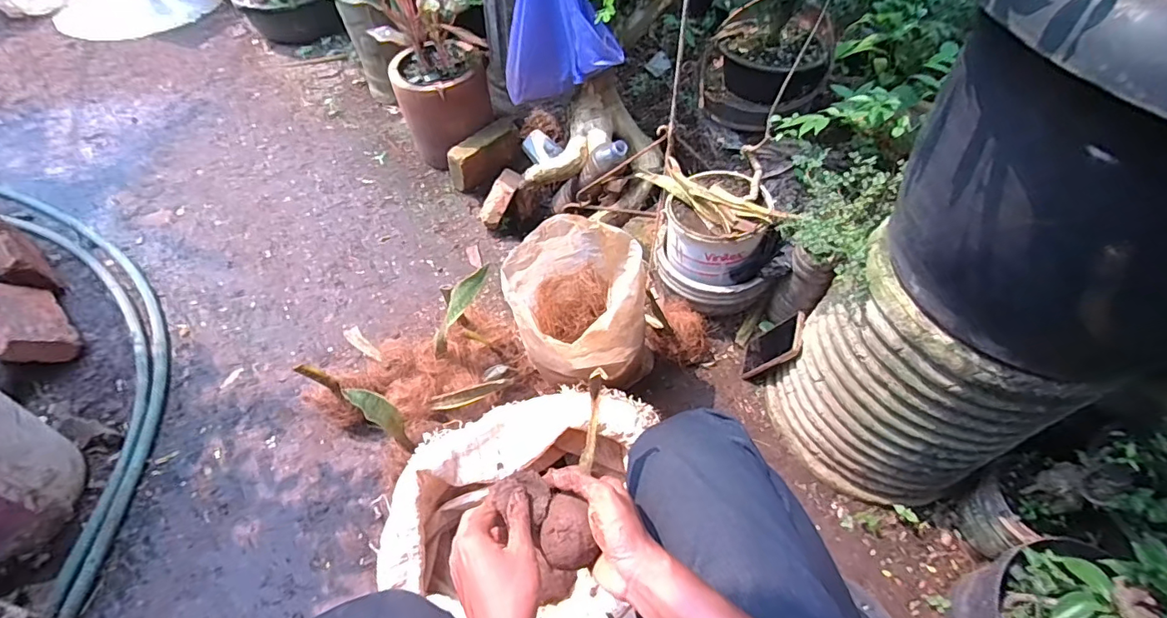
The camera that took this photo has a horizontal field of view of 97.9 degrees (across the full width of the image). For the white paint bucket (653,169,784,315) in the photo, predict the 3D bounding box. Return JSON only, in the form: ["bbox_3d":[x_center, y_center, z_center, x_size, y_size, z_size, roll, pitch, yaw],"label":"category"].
[{"bbox_3d":[0.238,-0.131,0.938,0.187,0.176,0.204,-5,52,-4],"label":"white paint bucket"}]

